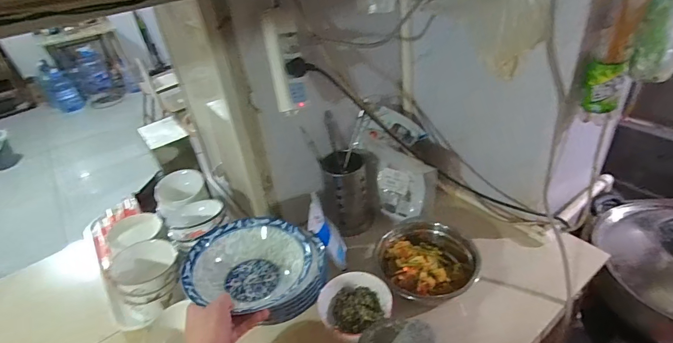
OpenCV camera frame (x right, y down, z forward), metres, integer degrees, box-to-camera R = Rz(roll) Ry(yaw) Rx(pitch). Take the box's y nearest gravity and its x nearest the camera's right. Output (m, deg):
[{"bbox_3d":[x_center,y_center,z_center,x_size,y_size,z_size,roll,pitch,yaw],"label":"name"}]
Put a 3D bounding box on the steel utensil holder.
[{"bbox_3d":[0.028,0.050,0.885,0.106,0.176,0.112,-8,34,-1],"label":"steel utensil holder"}]

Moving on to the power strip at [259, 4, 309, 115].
[{"bbox_3d":[-0.088,-0.191,0.662,0.058,0.181,0.042,-9,7,-3],"label":"power strip"}]

